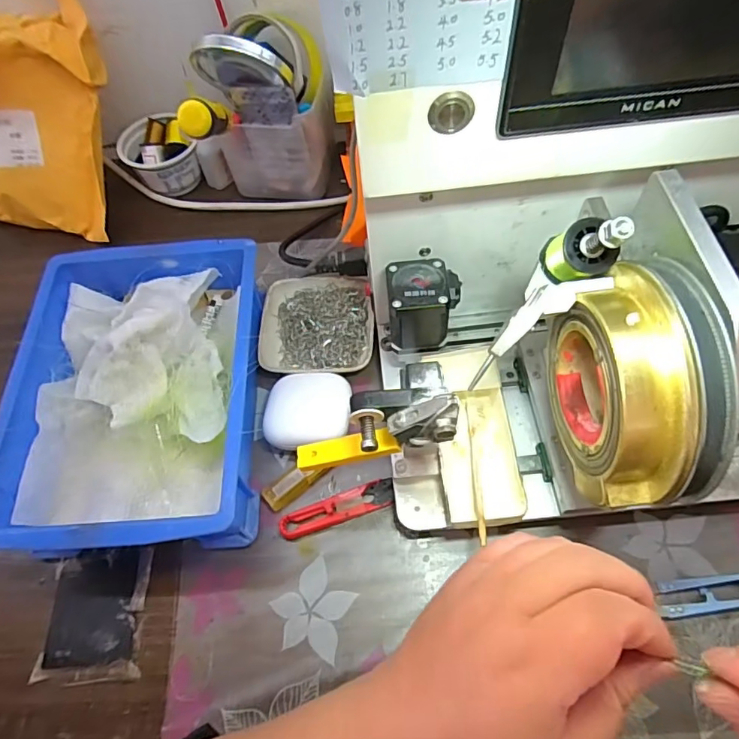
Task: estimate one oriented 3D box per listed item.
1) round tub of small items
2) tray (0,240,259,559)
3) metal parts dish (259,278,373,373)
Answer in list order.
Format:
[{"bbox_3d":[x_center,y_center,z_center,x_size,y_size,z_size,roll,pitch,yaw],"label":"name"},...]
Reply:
[{"bbox_3d":[-0.226,-0.228,0.564,0.067,0.058,0.069,-2,61,3],"label":"round tub of small items"},{"bbox_3d":[-0.174,0.013,0.412,0.174,0.075,0.240,-5,61,2],"label":"tray"},{"bbox_3d":[-0.045,-0.037,0.459,0.097,0.022,0.099,0,61,4],"label":"metal parts dish"}]

